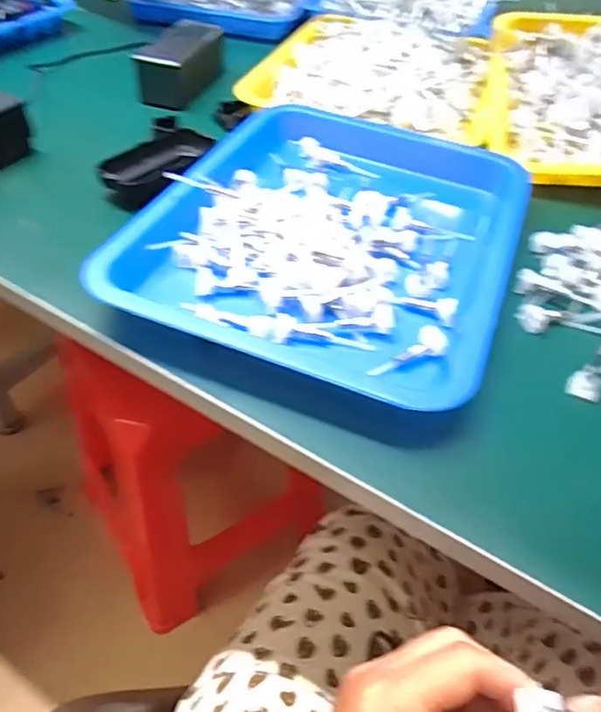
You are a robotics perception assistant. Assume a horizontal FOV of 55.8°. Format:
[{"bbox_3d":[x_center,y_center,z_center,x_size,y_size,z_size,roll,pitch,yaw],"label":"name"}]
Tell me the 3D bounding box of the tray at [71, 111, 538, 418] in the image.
[{"bbox_3d":[0.034,-0.107,0.454,0.264,0.032,0.324,17,48,11],"label":"tray"}]

